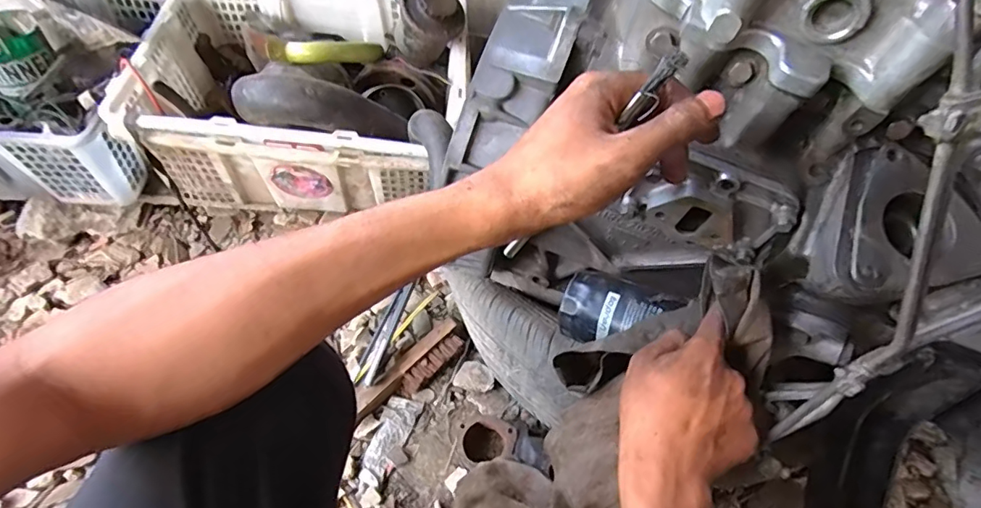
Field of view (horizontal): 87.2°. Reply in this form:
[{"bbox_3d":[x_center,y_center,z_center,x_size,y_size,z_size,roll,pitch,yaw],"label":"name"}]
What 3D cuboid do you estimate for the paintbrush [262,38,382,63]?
[{"bbox_3d":[-0.236,-0.297,0.750,0.178,0.033,0.024,-16,53,-37],"label":"paintbrush"}]

